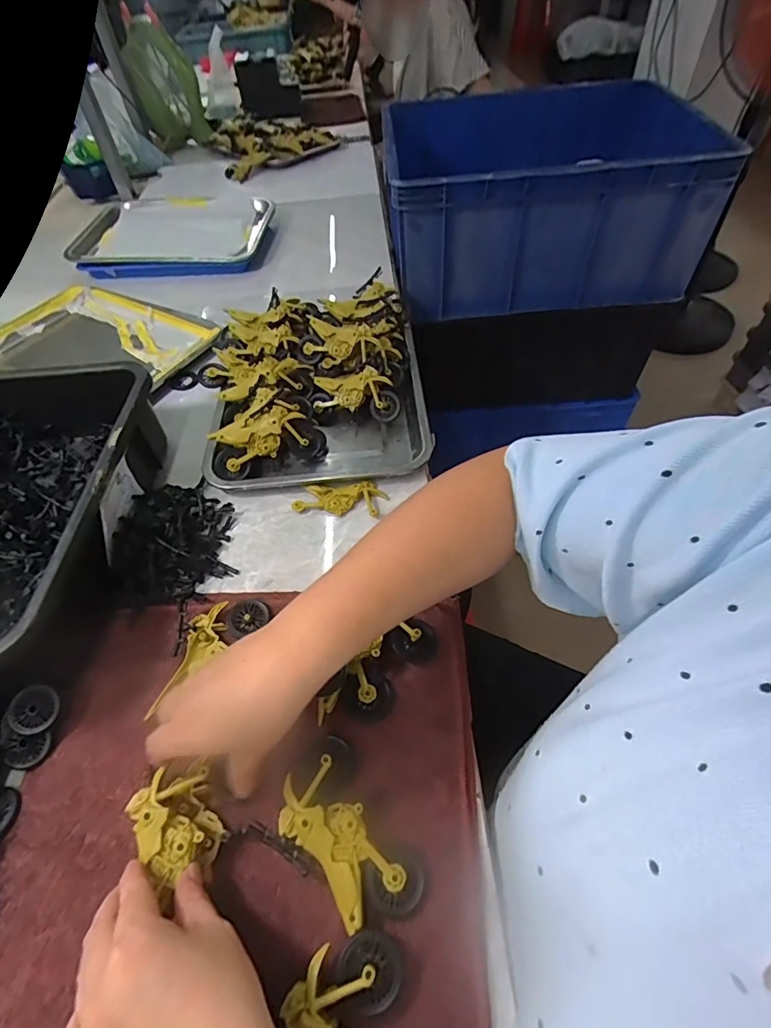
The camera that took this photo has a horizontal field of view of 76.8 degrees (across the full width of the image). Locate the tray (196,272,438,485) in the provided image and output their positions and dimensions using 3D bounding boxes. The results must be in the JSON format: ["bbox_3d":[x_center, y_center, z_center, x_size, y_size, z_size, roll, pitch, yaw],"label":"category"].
[{"bbox_3d":[-0.095,-0.182,0.625,0.272,0.074,0.344,-6,52,0],"label":"tray"}]

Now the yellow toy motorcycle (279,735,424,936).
[{"bbox_3d":[-0.030,0.216,0.332,0.061,0.021,0.114,-30,56,-18],"label":"yellow toy motorcycle"}]

